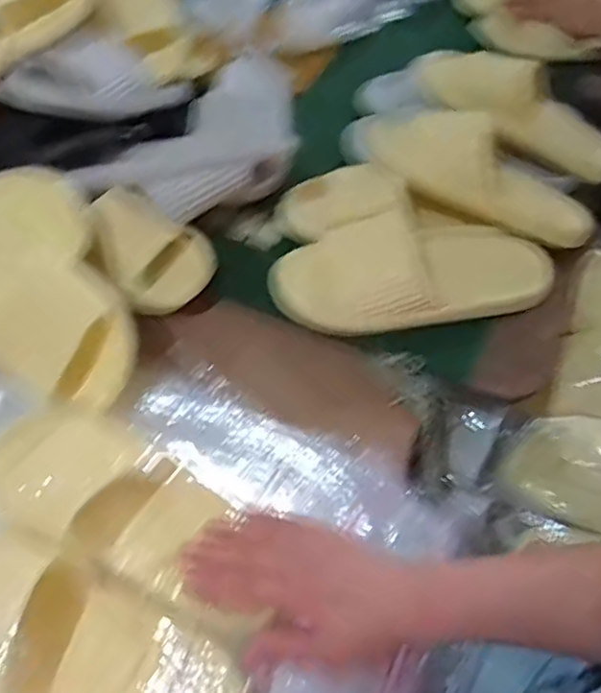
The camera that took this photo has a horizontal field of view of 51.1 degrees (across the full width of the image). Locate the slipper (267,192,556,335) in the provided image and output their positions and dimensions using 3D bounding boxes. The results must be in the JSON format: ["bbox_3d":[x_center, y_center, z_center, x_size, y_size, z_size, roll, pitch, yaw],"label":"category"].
[{"bbox_3d":[0.112,-0.074,0.620,0.271,0.070,0.110,-3,56,-3],"label":"slipper"}]

